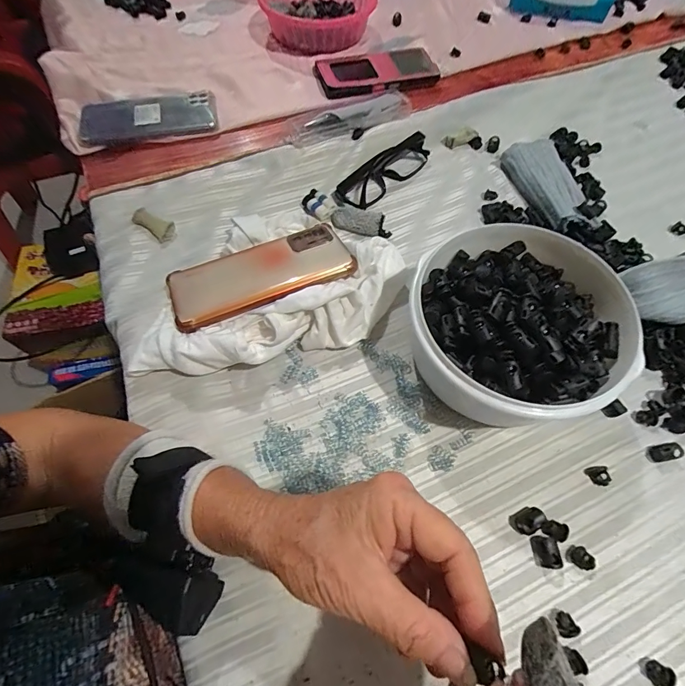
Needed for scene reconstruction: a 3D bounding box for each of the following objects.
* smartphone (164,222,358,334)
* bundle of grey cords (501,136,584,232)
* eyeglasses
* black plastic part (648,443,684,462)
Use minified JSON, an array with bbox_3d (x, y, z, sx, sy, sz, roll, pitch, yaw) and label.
[{"bbox_3d":[-0.074,-0.064,0.347,0.162,0.009,0.080,-21,53,-9],"label":"smartphone"},{"bbox_3d":[0.228,-0.175,0.426,0.061,0.030,0.125,-10,62,-5],"label":"bundle of grey cords"},{"bbox_3d":[0.053,-0.194,0.428,0.124,0.022,0.035,-38,68,-18],"label":"eyeglasses"},{"bbox_3d":[0.252,0.085,0.297,0.023,0.008,0.012,-10,63,-5],"label":"black plastic part"}]

